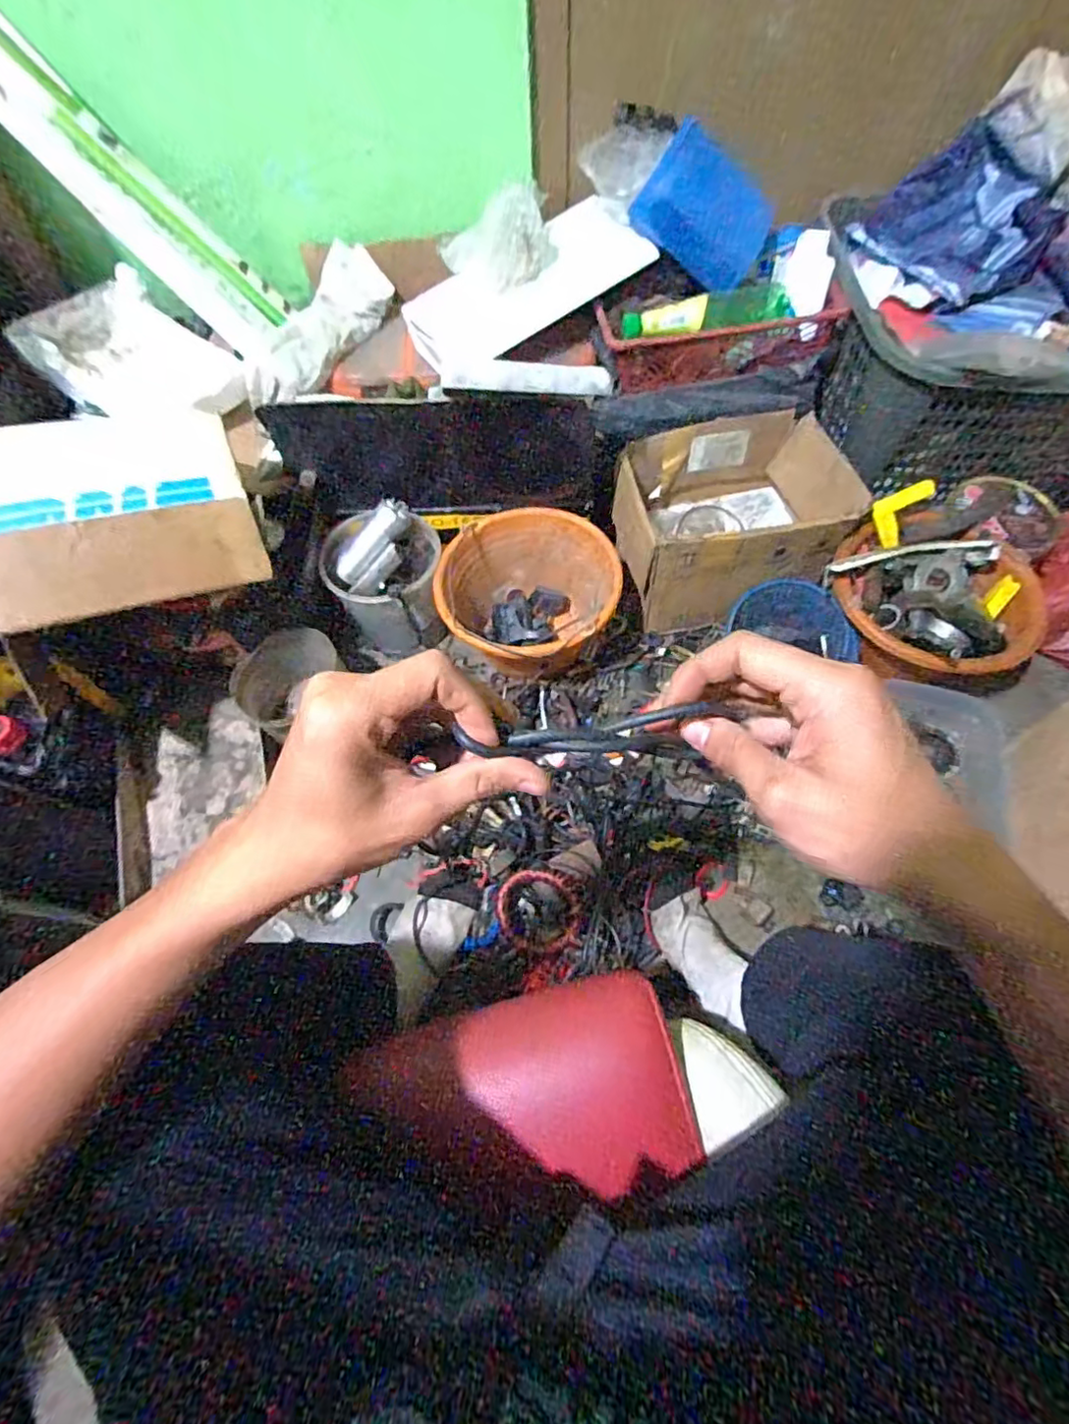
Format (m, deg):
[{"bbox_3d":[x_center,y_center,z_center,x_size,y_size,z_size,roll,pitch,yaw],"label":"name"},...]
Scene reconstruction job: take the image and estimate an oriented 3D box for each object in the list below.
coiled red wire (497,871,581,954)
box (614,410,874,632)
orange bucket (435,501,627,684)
[{"bbox_3d":[0.004,0.238,0.712,0.099,0.022,0.085,20,66,13],"label":"coiled red wire"},{"bbox_3d":[0.288,-0.289,0.899,0.317,0.141,0.255,-15,64,-4],"label":"box"},{"bbox_3d":[-0.008,-0.160,0.902,0.244,0.172,0.233,-1,63,2],"label":"orange bucket"}]

